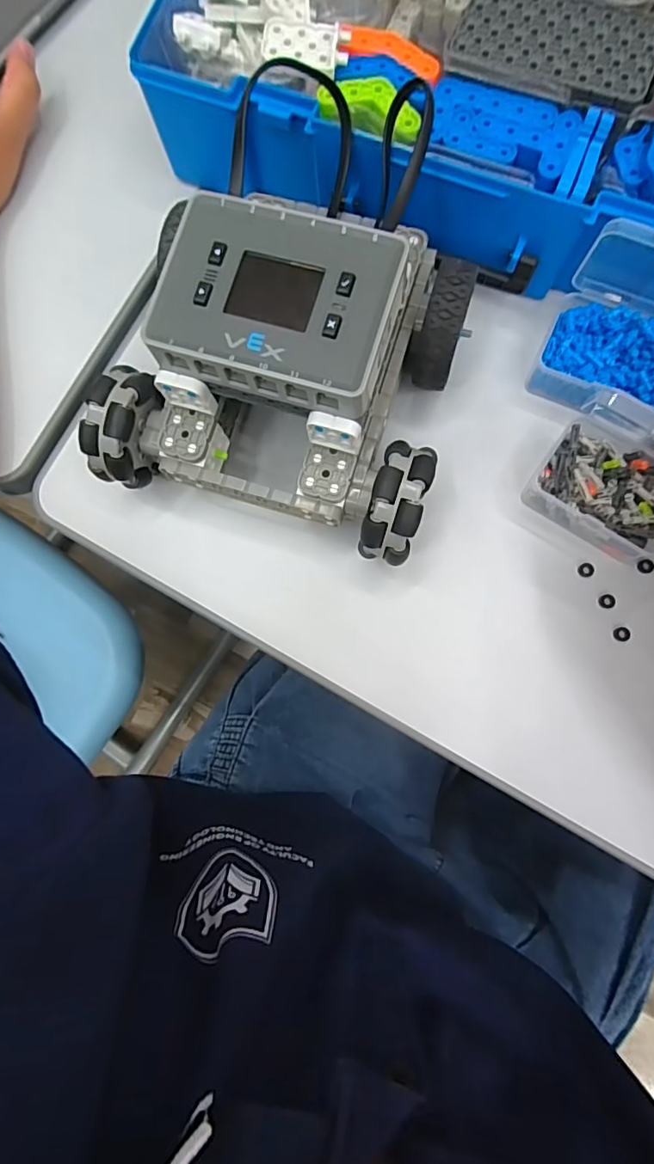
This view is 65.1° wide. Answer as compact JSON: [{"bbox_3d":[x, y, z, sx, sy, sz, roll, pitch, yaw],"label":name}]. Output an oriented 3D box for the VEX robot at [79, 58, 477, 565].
[{"bbox_3d":[-0.017,-0.122,0.265,0.172,0.096,0.183,17,86,6],"label":"VEX robot"}]

